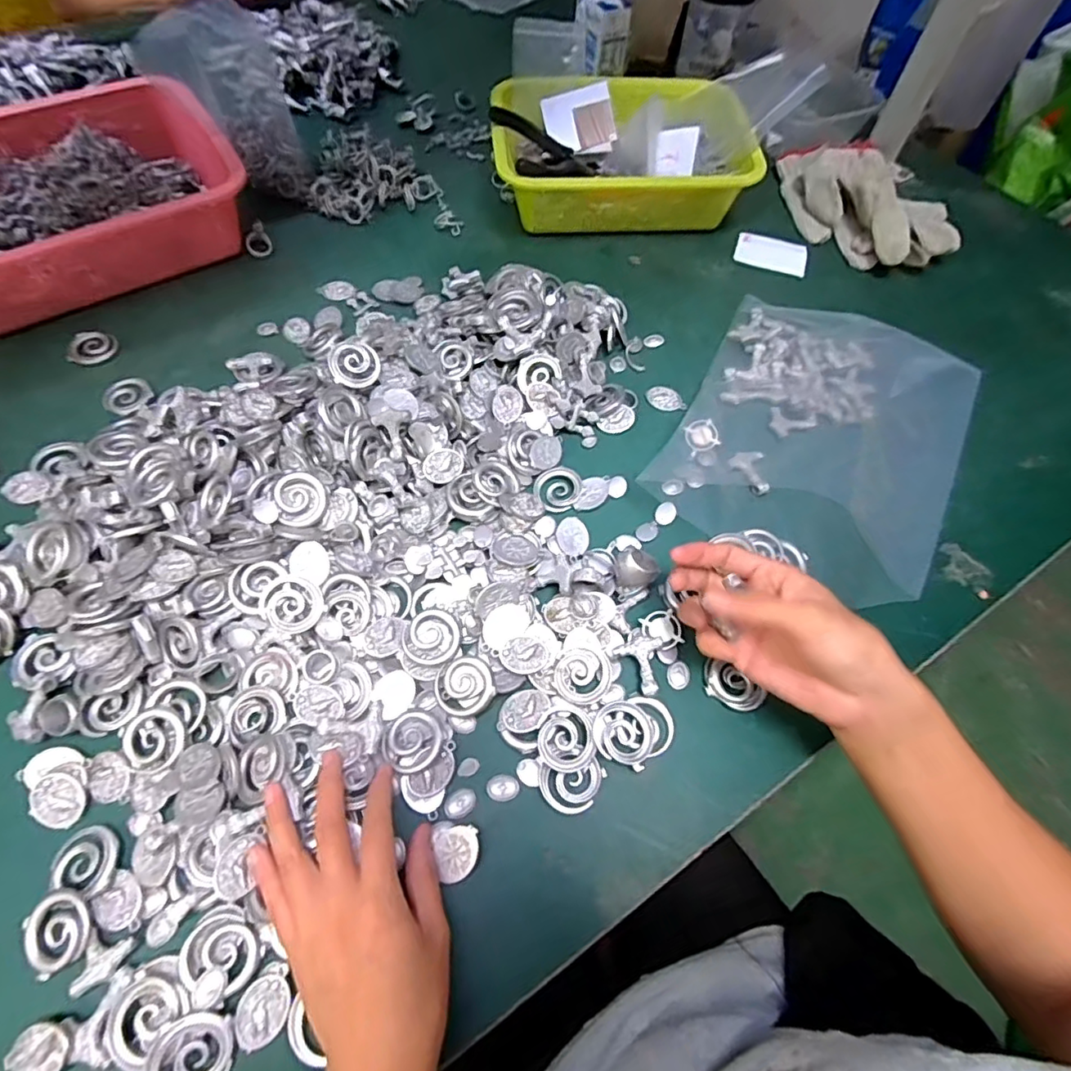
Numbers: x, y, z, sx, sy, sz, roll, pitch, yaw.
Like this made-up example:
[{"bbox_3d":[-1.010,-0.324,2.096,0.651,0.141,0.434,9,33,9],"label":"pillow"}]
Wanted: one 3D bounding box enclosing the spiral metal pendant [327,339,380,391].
[{"bbox_3d":[-0.146,-0.139,0.456,0.040,0.004,0.040,-23,89,-28],"label":"spiral metal pendant"}]

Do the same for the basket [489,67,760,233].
[{"bbox_3d":[0.088,-0.412,0.613,0.270,0.074,0.186,-5,63,-6],"label":"basket"}]

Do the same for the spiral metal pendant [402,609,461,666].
[{"bbox_3d":[-0.070,0.068,0.380,0.036,0.005,0.035,4,66,-8],"label":"spiral metal pendant"}]

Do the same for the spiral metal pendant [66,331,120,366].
[{"bbox_3d":[-0.397,-0.167,0.508,0.039,0.004,0.039,2,63,-3],"label":"spiral metal pendant"}]

